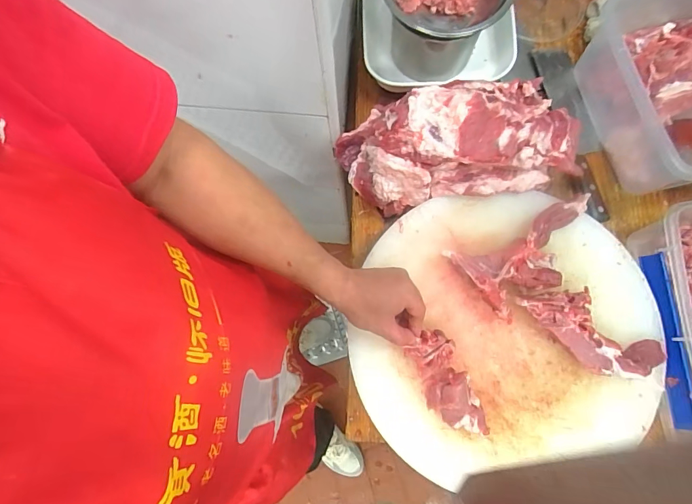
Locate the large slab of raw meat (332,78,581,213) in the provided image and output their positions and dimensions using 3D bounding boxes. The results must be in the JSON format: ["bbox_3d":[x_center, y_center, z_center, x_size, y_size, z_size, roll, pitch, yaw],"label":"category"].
[{"bbox_3d":[0.157,-0.153,0.570,0.334,0.141,0.148,-5,78,0],"label":"large slab of raw meat"}]

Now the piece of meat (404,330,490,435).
[{"bbox_3d":[0.130,0.170,0.498,0.061,0.039,0.137,-26,79,-4],"label":"piece of meat"}]

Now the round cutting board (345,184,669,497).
[{"bbox_3d":[0.213,0.102,0.527,0.416,0.055,0.382,-12,78,-1],"label":"round cutting board"}]

